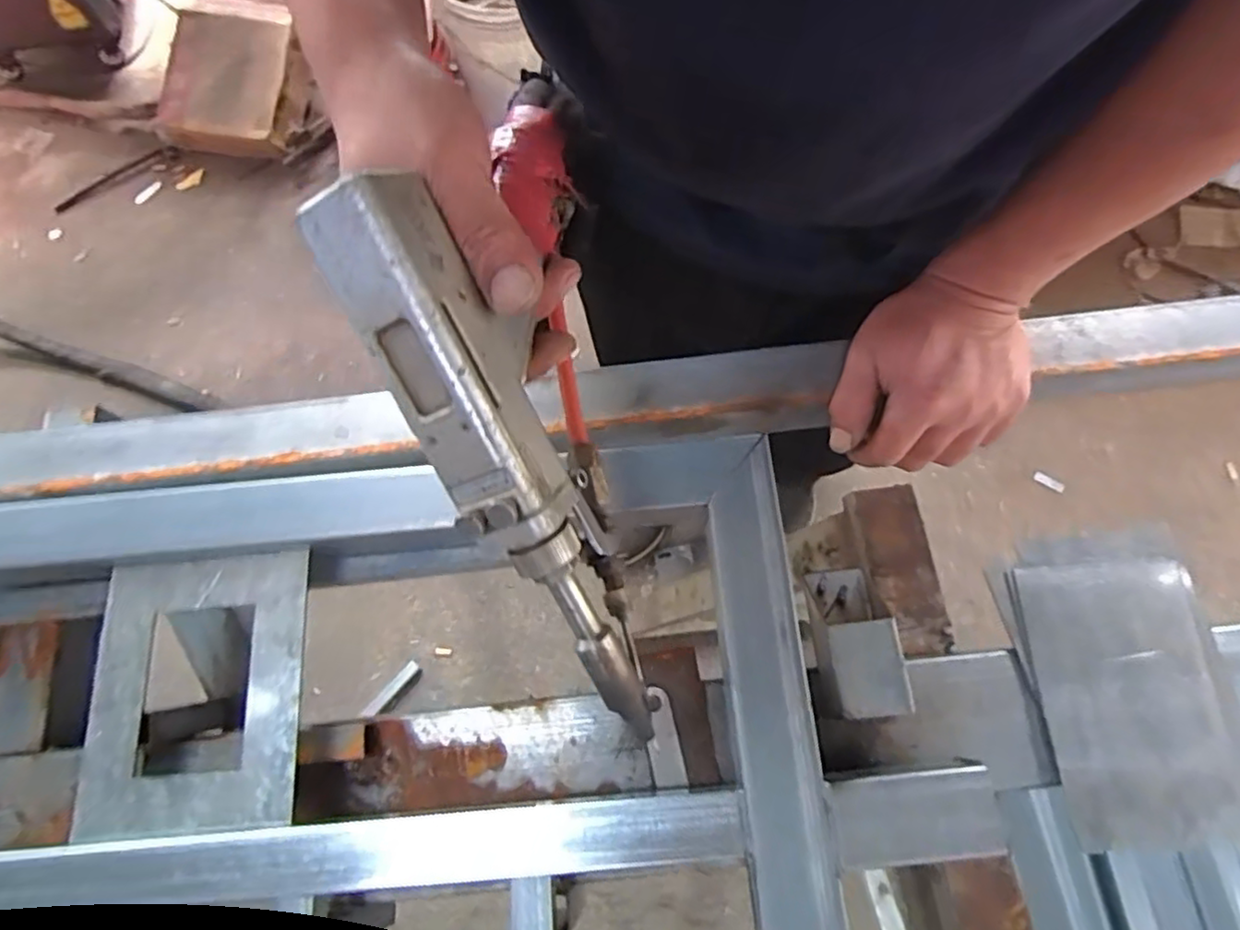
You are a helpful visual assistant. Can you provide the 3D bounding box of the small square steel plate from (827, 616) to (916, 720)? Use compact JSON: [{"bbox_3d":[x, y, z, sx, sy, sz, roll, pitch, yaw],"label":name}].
[{"bbox_3d":[0.141,0.114,0.377,0.037,0.006,0.051,-6,71,1],"label":"small square steel plate"}]

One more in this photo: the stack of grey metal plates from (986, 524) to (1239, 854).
[{"bbox_3d":[0.305,0.125,0.396,0.115,0.026,0.173,-9,71,0],"label":"stack of grey metal plates"}]

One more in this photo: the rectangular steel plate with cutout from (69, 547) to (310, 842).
[{"bbox_3d":[-0.243,0.127,0.383,0.119,0.011,0.149,-5,71,1],"label":"rectangular steel plate with cutout"}]

